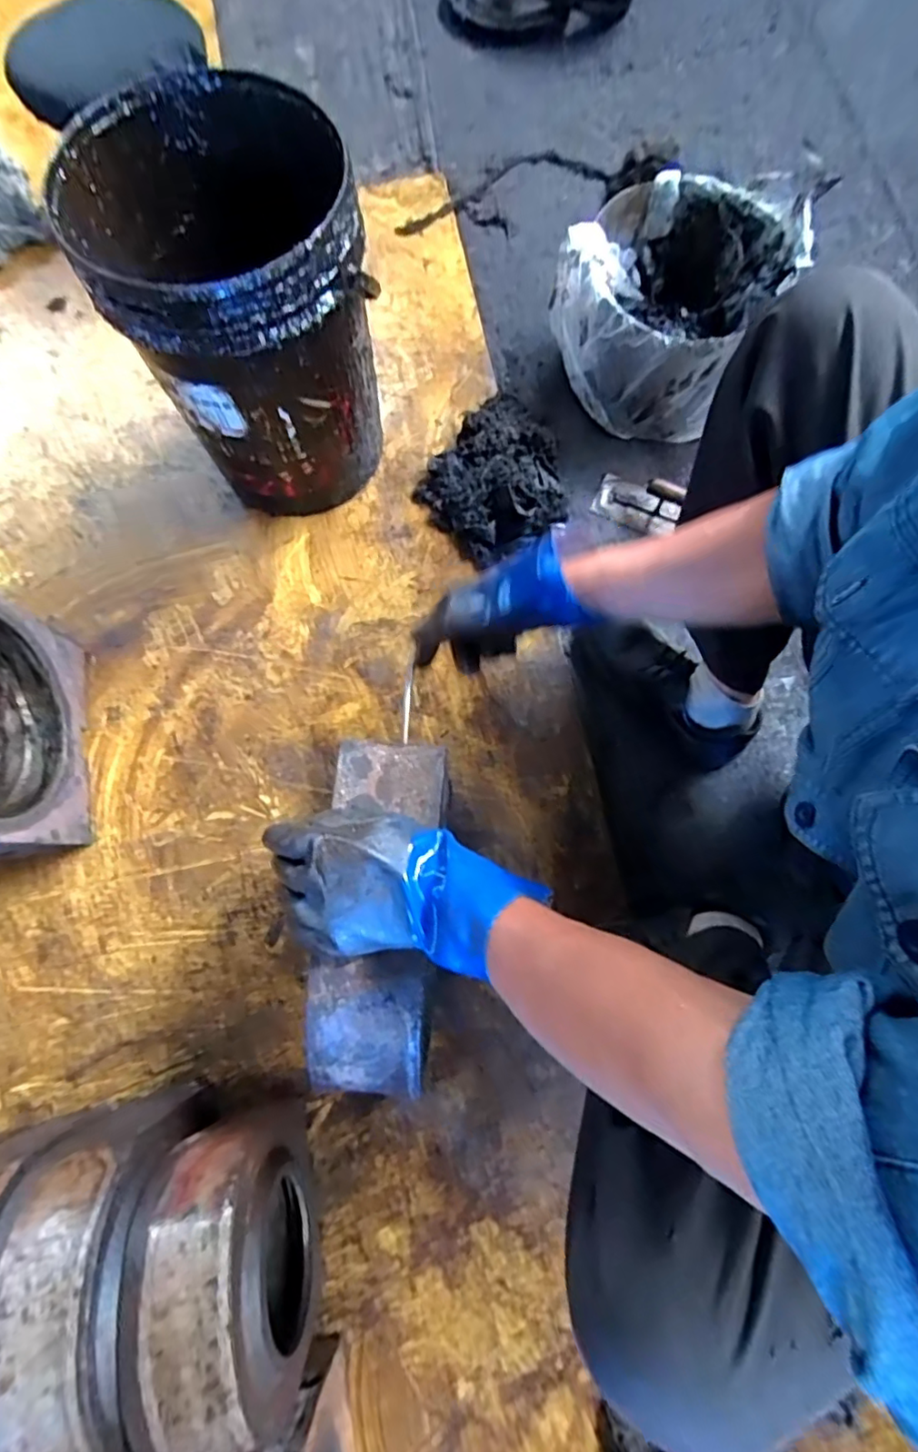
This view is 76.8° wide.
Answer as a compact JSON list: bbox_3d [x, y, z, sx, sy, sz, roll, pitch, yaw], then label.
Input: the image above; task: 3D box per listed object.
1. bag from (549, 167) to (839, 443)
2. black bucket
[{"bbox_3d":[0.337,-0.633,0.883,0.310,0.199,0.349,36,80,8],"label":"bag"},{"bbox_3d":[-0.258,-0.502,0.755,0.286,0.376,0.303,-23,78,-5],"label":"black bucket"}]

